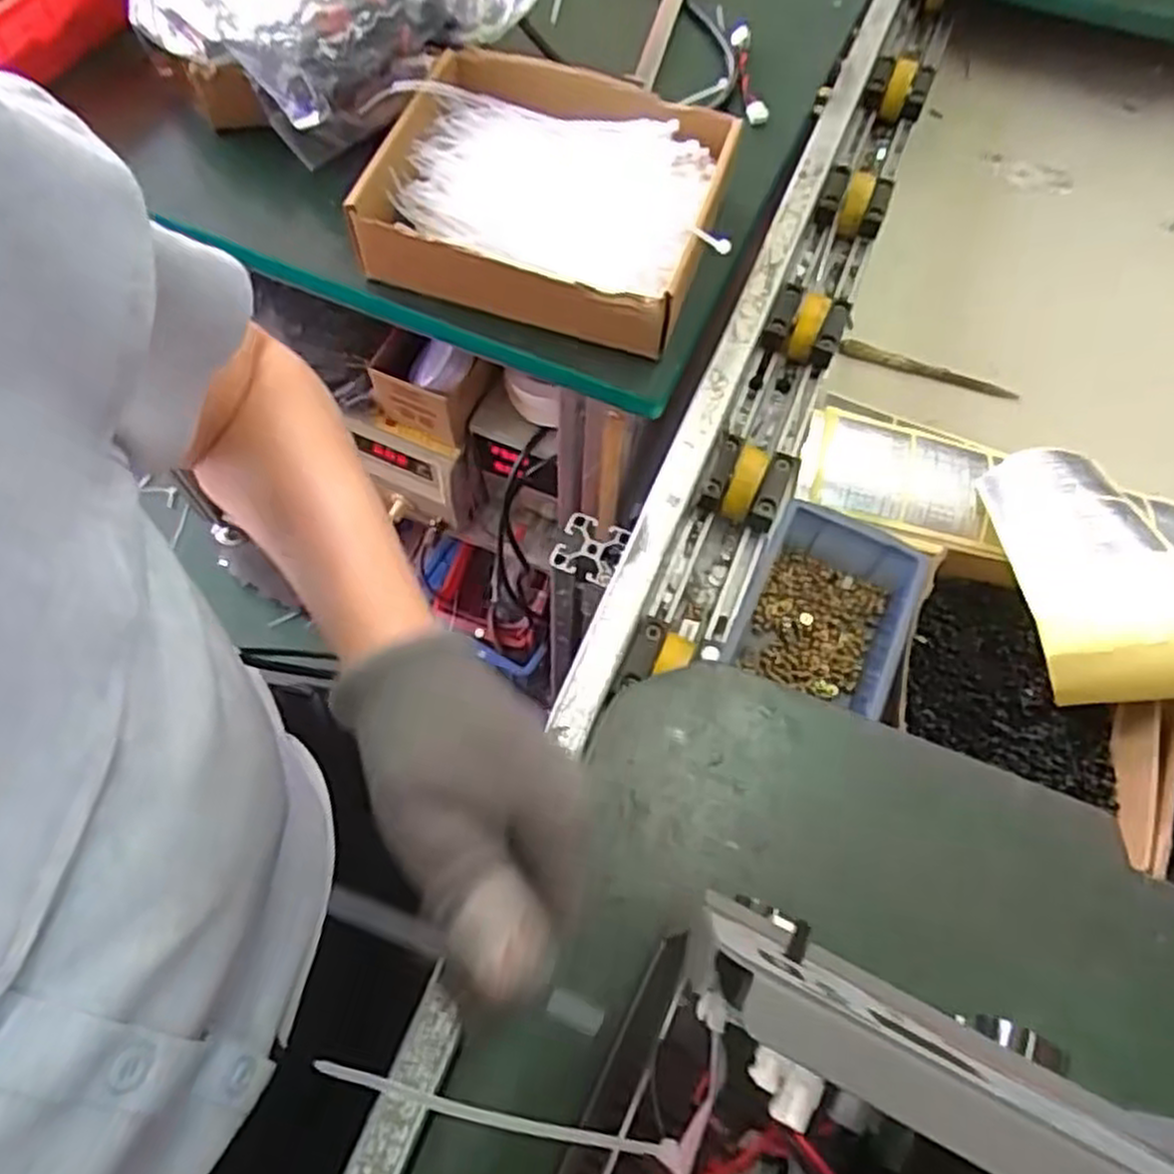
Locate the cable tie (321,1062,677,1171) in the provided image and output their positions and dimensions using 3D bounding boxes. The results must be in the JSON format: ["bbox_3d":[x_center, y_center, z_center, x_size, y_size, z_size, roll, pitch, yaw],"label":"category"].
[{"bbox_3d":[-0.024,0.153,0.231,0.111,0.005,0.006,21,64,-10],"label":"cable tie"}]

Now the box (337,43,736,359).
[{"bbox_3d":[-0.027,-0.263,0.537,0.222,0.059,0.182,16,65,6],"label":"box"}]

